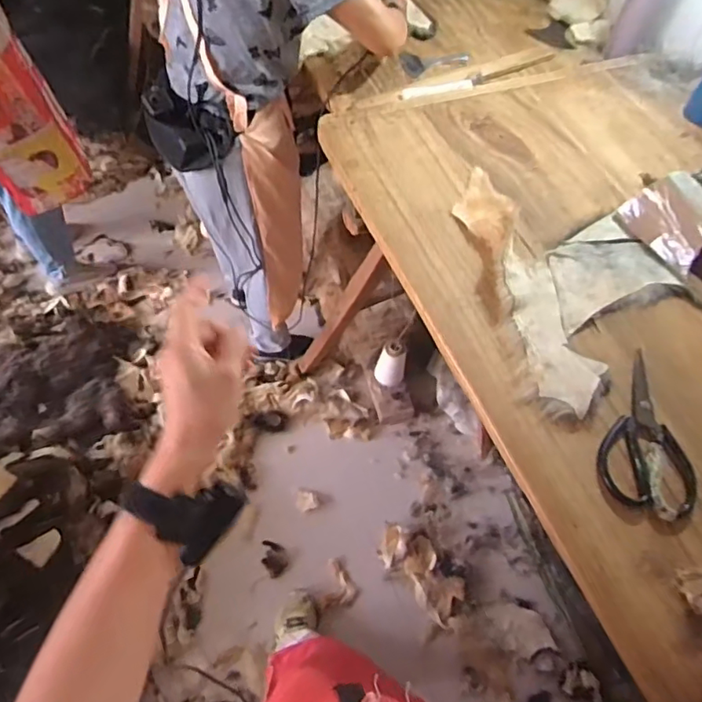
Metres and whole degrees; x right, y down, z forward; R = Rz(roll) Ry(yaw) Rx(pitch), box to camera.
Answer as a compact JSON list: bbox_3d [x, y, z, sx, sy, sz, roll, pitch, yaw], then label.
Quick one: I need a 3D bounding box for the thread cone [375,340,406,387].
[{"bbox_3d":[0.124,0.038,1.695,0.092,0.161,0.082,9,58,3],"label":"thread cone"}]

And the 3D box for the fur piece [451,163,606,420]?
[{"bbox_3d":[0.241,-0.101,0.755,0.113,0.031,0.415,-8,58,-7],"label":"fur piece"}]

